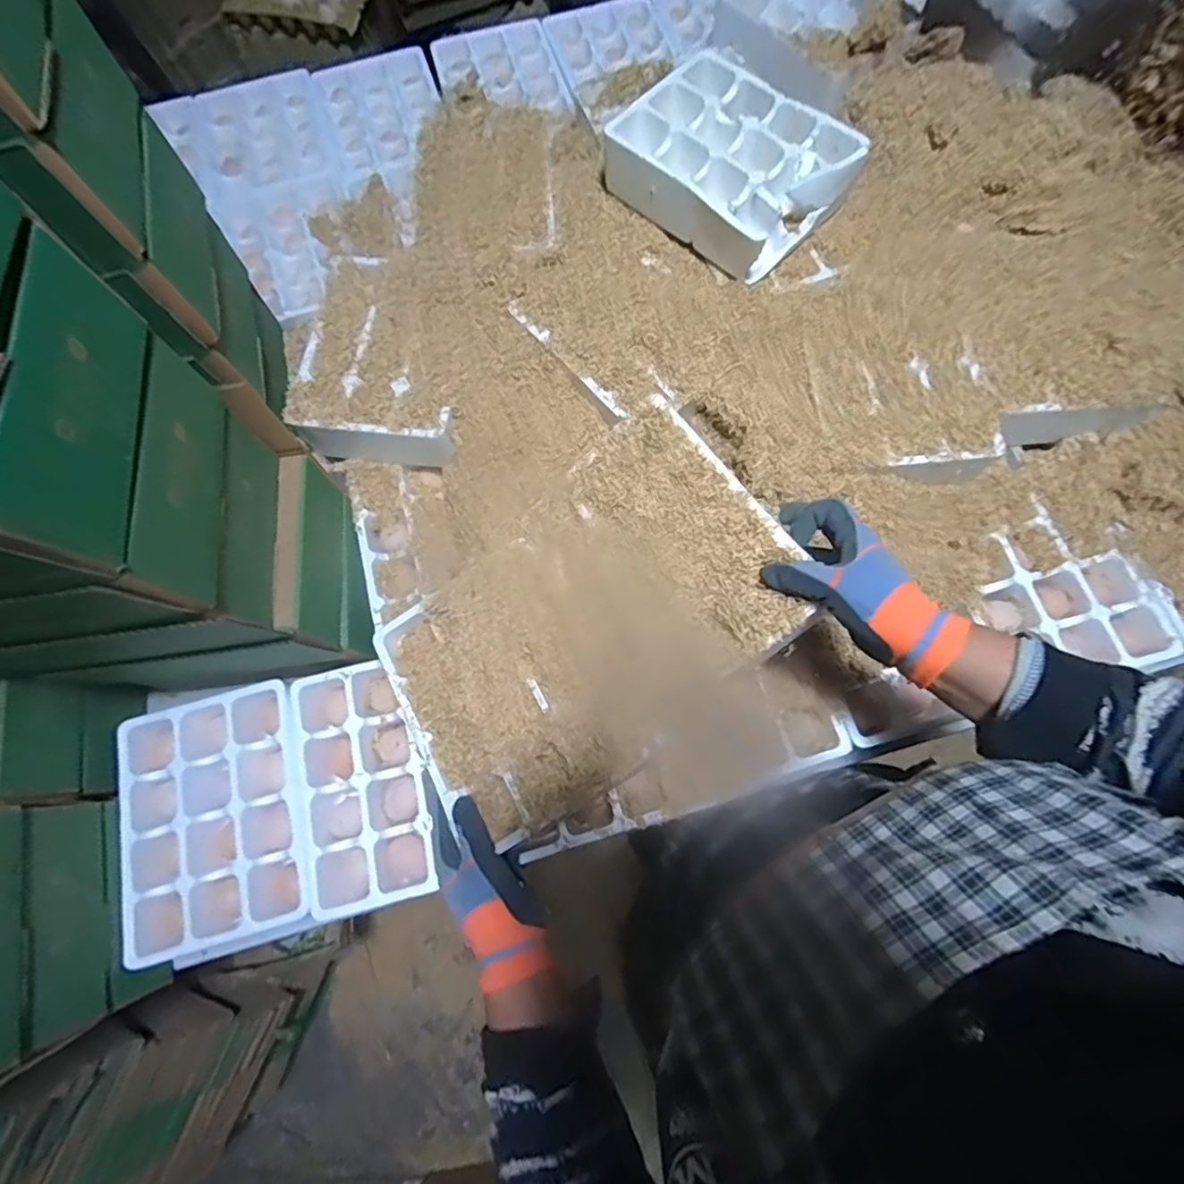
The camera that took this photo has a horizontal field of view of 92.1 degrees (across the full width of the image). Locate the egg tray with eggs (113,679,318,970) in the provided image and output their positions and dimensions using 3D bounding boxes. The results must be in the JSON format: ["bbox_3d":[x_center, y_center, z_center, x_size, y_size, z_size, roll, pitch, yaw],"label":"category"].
[{"bbox_3d":[-0.388,0.234,0.606,0.192,0.052,0.246,-17,74,-3],"label":"egg tray with eggs"}]

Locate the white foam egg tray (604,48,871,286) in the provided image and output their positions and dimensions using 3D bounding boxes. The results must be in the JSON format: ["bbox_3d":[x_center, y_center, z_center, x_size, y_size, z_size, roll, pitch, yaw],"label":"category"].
[{"bbox_3d":[0.159,-0.497,0.675,0.248,0.076,0.195,44,80,12],"label":"white foam egg tray"}]

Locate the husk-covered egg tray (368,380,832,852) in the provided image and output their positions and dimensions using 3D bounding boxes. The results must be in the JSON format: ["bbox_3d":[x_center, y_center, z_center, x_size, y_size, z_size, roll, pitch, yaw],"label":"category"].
[{"bbox_3d":[-0.007,0.030,0.519,0.357,0.054,0.242,-38,69,10],"label":"husk-covered egg tray"}]

